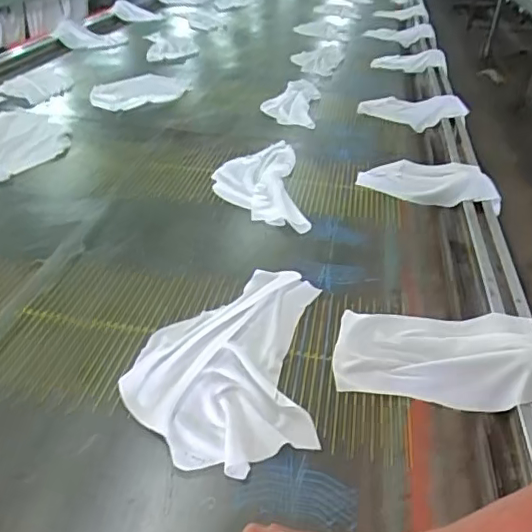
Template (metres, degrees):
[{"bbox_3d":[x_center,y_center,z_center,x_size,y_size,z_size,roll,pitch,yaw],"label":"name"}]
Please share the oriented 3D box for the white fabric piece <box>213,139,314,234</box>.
[{"bbox_3d":[-0.015,-0.159,1.039,0.157,0.023,0.313,0,35,-4],"label":"white fabric piece"}]

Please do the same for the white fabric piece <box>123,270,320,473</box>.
[{"bbox_3d":[-0.045,0.103,0.678,0.202,0.017,0.323,4,35,2],"label":"white fabric piece"}]

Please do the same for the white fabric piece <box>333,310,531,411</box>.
[{"bbox_3d":[0.222,0.097,0.671,0.267,0.049,0.155,7,35,6],"label":"white fabric piece"}]

